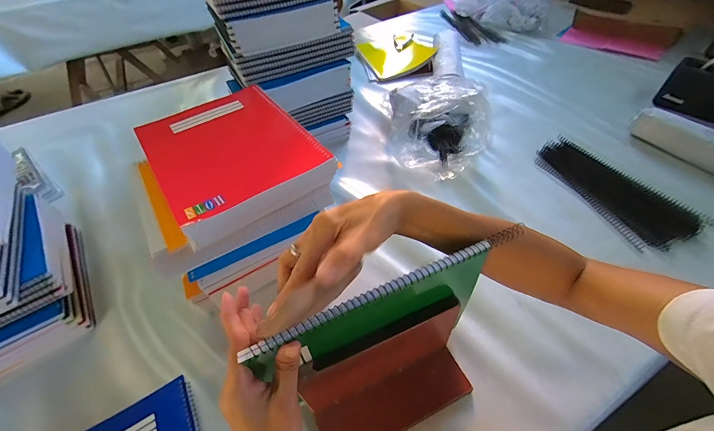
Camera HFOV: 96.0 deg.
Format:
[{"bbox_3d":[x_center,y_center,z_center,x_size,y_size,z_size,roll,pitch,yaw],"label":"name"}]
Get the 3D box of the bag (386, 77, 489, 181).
[{"bbox_3d":[0.187,-0.206,0.719,0.230,0.131,0.248,3,49,7],"label":"bag"}]

